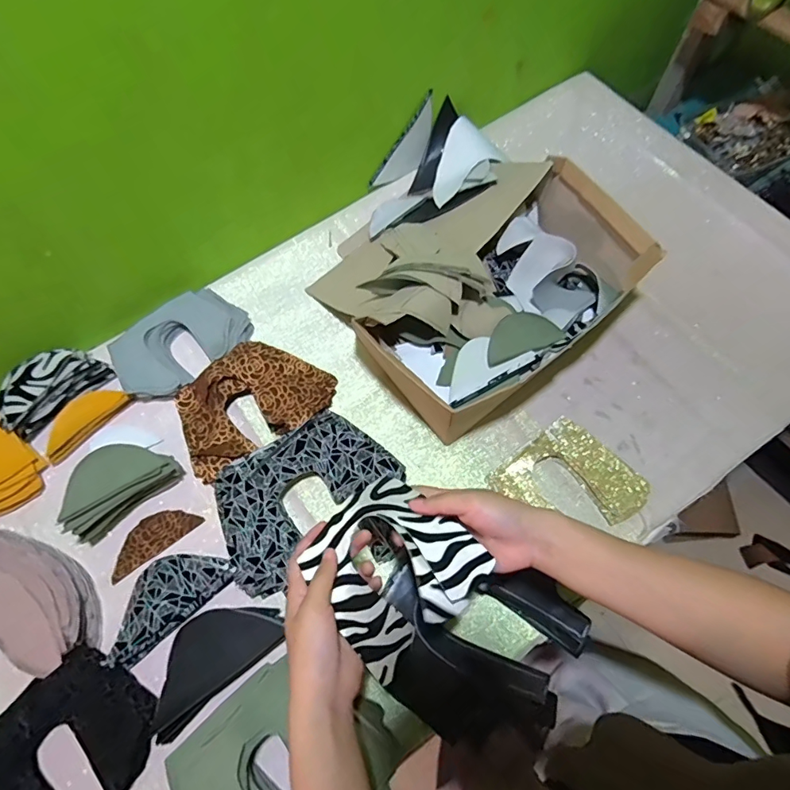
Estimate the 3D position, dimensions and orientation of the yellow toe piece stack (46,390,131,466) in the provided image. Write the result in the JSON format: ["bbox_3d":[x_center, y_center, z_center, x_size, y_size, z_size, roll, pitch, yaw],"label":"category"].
[{"bbox_3d":[-0.384,0.030,0.570,0.043,0.019,0.111,38,72,16],"label":"yellow toe piece stack"}]

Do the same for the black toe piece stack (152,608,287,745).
[{"bbox_3d":[-0.184,0.258,0.465,0.144,0.016,0.070,-38,71,-14],"label":"black toe piece stack"}]

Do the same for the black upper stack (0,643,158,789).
[{"bbox_3d":[-0.317,0.335,0.438,0.165,0.040,0.132,-42,72,-16],"label":"black upper stack"}]

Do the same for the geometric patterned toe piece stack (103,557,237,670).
[{"bbox_3d":[-0.244,0.212,0.498,0.135,0.021,0.073,-38,71,-15],"label":"geometric patterned toe piece stack"}]

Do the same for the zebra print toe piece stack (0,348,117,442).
[{"bbox_3d":[-0.427,-0.014,0.576,0.129,0.055,0.069,-39,71,-15],"label":"zebra print toe piece stack"}]

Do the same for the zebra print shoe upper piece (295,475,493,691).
[{"bbox_3d":[-0.001,0.147,0.403,0.132,0.042,0.127,-38,71,-15],"label":"zebra print shoe upper piece"}]

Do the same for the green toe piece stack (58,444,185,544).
[{"bbox_3d":[-0.313,0.099,0.527,0.124,0.059,0.059,-32,69,-12],"label":"green toe piece stack"}]

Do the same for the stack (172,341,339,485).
[{"bbox_3d":[-0.176,0.007,0.571,0.187,0.041,0.125,-37,70,-14],"label":"stack"}]

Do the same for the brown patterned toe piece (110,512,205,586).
[{"bbox_3d":[-0.276,0.161,0.533,0.105,0.005,0.046,-36,70,-14],"label":"brown patterned toe piece"}]

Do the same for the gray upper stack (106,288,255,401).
[{"bbox_3d":[-0.275,-0.067,0.608,0.168,0.038,0.110,-37,70,-14],"label":"gray upper stack"}]

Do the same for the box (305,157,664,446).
[{"bbox_3d":[0.095,-0.163,0.603,0.347,0.107,0.313,-36,70,-14],"label":"box"}]

